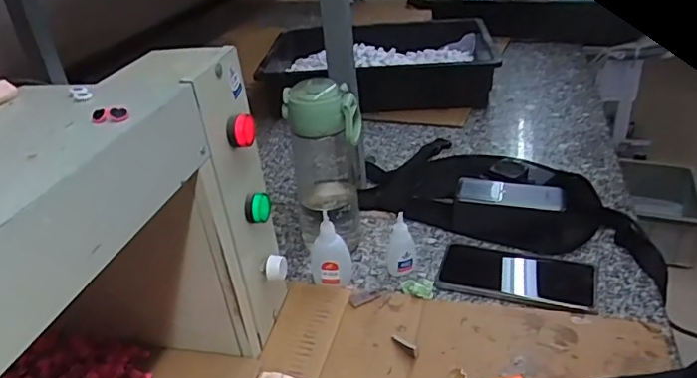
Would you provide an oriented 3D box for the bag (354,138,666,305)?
[{"bbox_3d":[0.212,-0.004,0.738,0.394,0.059,0.206,17,37,30],"label":"bag"}]

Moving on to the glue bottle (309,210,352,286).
[{"bbox_3d":[-0.021,0.068,0.621,0.044,0.083,0.032,-6,31,-5],"label":"glue bottle"}]

